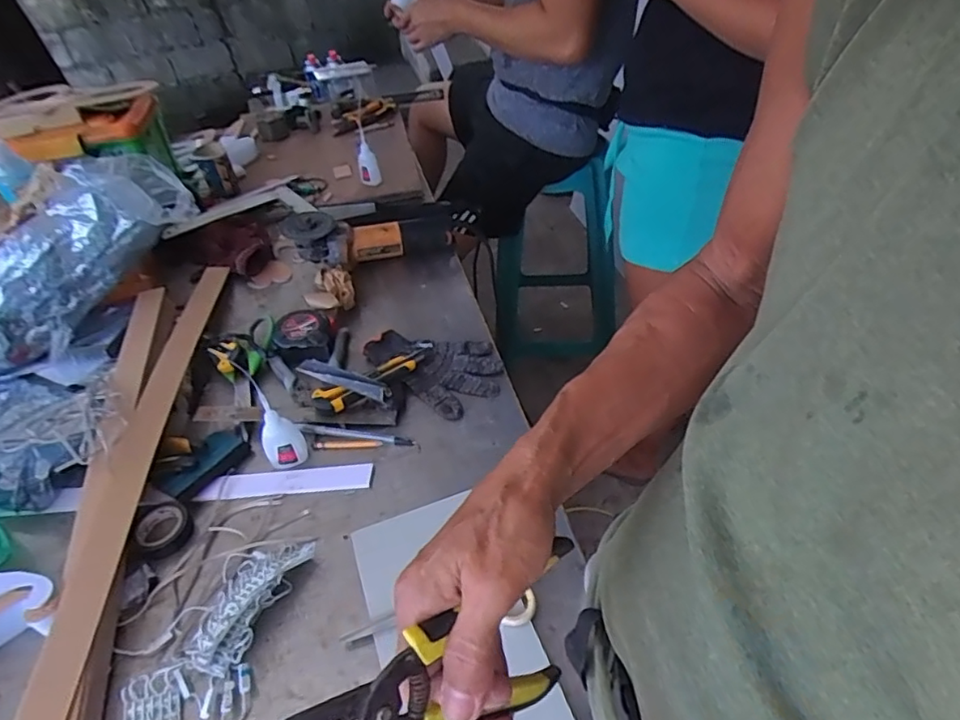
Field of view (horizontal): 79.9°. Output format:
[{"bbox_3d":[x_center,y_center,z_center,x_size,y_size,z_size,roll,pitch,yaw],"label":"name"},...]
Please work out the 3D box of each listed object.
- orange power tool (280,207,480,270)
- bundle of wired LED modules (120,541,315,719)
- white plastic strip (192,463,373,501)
[{"bbox_3d":[-0.176,-0.220,0.967,0.288,0.090,0.074,-16,44,-12],"label":"orange power tool"},{"bbox_3d":[-0.238,0.246,0.526,0.103,0.035,0.191,6,44,12],"label":"bundle of wired LED modules"},{"bbox_3d":[-0.223,0.141,0.662,0.193,0.006,0.030,-5,53,-1],"label":"white plastic strip"}]

